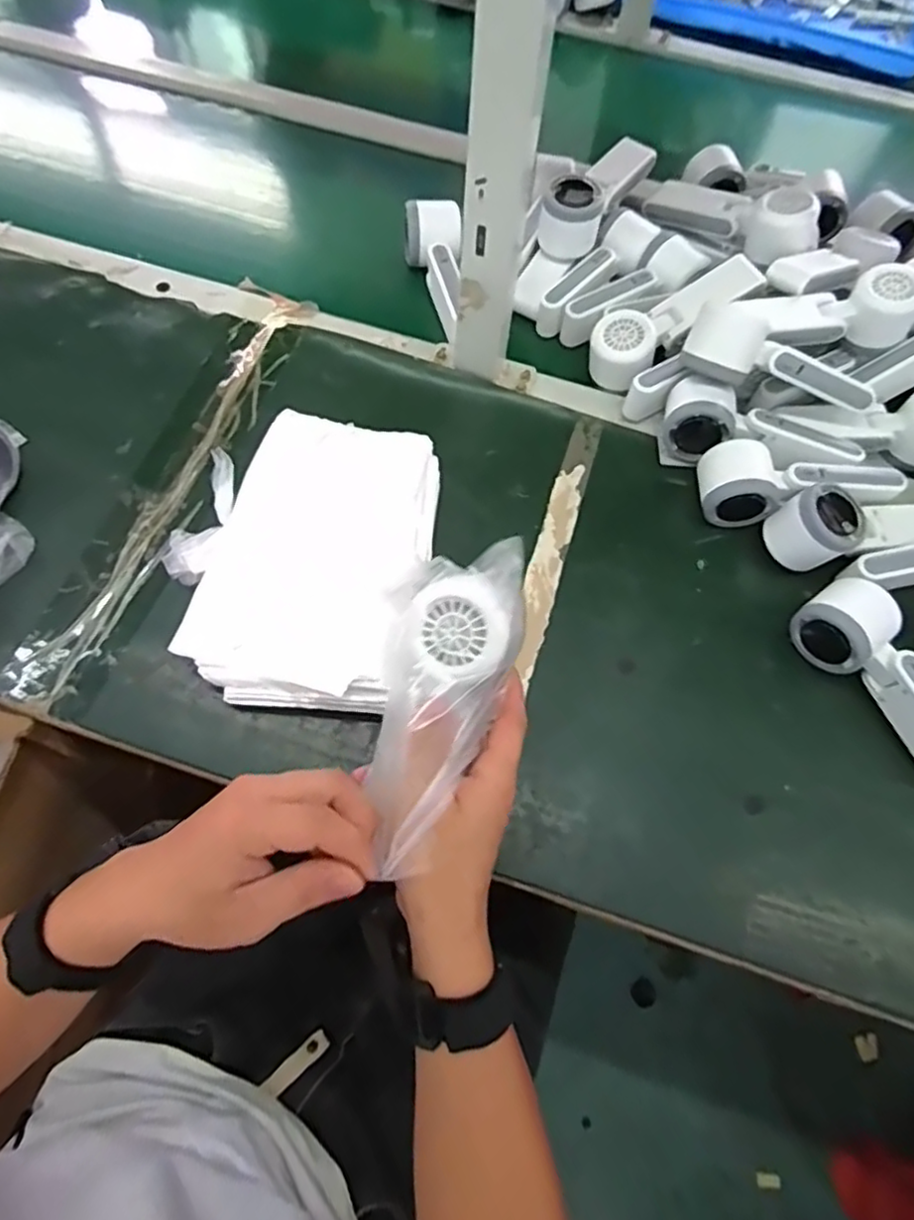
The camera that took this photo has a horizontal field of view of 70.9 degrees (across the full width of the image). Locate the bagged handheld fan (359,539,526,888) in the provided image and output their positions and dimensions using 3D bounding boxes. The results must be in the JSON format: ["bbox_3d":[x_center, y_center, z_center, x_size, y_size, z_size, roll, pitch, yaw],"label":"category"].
[{"bbox_3d":[-0.011,0.048,0.343,0.065,0.042,0.171,16,84,5],"label":"bagged handheld fan"}]

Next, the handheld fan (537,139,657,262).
[{"bbox_3d":[0.142,-0.420,0.644,0.058,0.050,0.155,37,69,13],"label":"handheld fan"}]

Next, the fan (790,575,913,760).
[{"bbox_3d":[0.329,0.053,0.479,0.065,0.050,0.165,-35,72,-17],"label":"fan"}]

